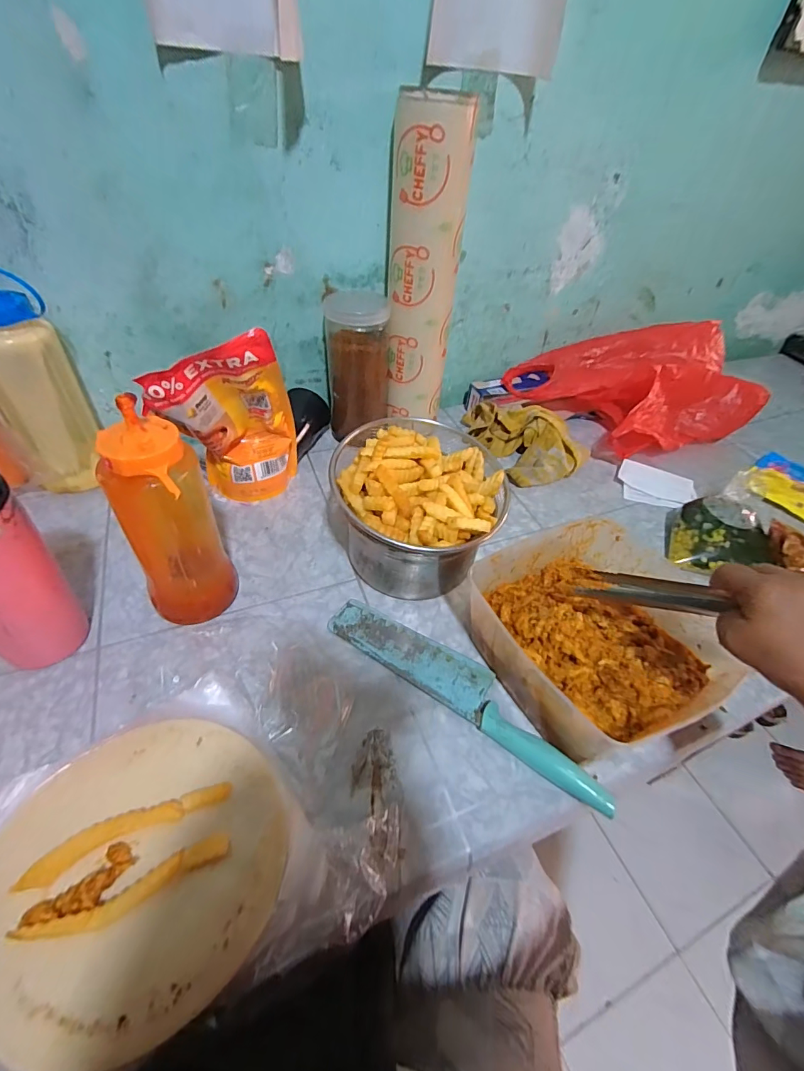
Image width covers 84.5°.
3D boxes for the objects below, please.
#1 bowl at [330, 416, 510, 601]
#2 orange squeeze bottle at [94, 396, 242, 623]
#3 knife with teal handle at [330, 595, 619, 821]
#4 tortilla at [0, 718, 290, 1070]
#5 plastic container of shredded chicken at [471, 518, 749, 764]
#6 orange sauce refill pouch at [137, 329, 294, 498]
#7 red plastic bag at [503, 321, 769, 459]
[{"bbox_3d":[0.021,-0.021,0.509,0.172,0.139,0.160,3,46,-3],"label":"bowl"},{"bbox_3d":[-0.212,-0.003,0.416,0.069,0.217,0.066,7,46,1],"label":"orange squeeze bottle"},{"bbox_3d":[0.058,0.144,0.433,0.298,0.023,0.059,29,50,21],"label":"knife with teal handle"},{"bbox_3d":[-0.184,0.226,0.309,0.194,0.020,0.184,5,44,-4],"label":"tortilla"},{"bbox_3d":[0.198,0.099,0.445,0.211,0.091,0.207,-18,50,-21],"label":"plastic container of shredded chicken"},{"bbox_3d":[-0.201,-0.123,0.524,0.139,0.227,0.091,-7,47,-12],"label":"orange sauce refill pouch"},{"bbox_3d":[0.395,-0.260,0.775,0.381,0.145,0.253,-13,49,-19],"label":"red plastic bag"}]

